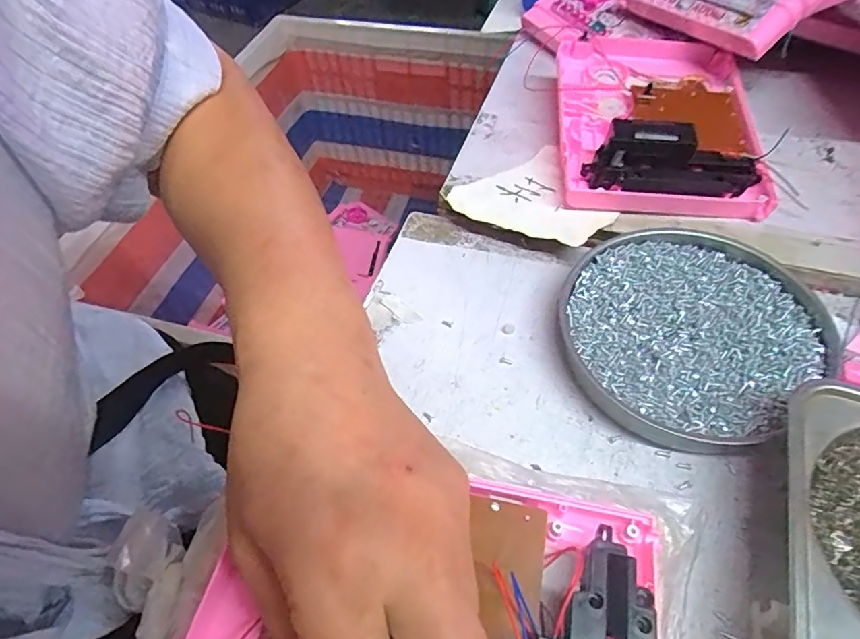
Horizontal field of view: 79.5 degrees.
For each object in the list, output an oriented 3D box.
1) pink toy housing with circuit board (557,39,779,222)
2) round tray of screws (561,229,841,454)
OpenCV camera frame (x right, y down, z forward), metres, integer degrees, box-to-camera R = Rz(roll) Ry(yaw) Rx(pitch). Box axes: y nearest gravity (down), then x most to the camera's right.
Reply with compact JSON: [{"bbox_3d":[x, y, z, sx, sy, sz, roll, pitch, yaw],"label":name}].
[{"bbox_3d":[0.159,-0.147,0.363,0.133,0.044,0.162,3,54,6],"label":"pink toy housing with circuit board"},{"bbox_3d":[0.140,0.006,0.289,0.131,0.023,0.124,-2,53,3],"label":"round tray of screws"}]

